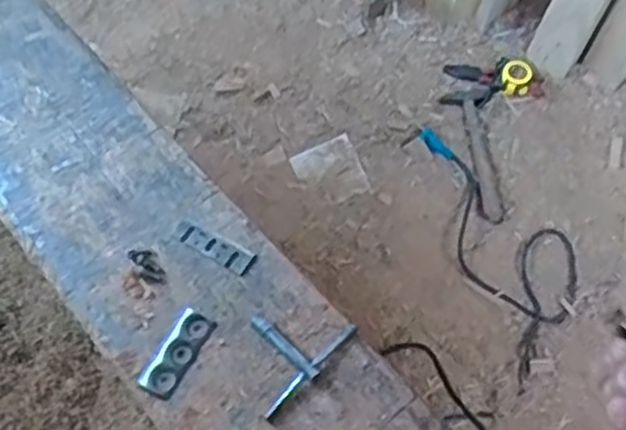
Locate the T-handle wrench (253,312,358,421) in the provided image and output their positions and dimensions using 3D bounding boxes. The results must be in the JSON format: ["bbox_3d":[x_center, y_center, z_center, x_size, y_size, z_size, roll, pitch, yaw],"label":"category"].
[{"bbox_3d":[-0.022,0.111,0.682,0.104,0.012,0.074,-39,65,-19],"label":"T-handle wrench"}]

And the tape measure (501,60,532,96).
[{"bbox_3d":[0.399,-0.268,1.571,0.065,0.050,0.065,17,62,12],"label":"tape measure"}]

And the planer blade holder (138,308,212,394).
[{"bbox_3d":[-0.120,0.118,0.698,0.031,0.004,0.077,23,63,15],"label":"planer blade holder"}]

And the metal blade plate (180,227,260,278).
[{"bbox_3d":[-0.089,0.031,0.744,0.075,0.004,0.024,27,64,17],"label":"metal blade plate"}]

